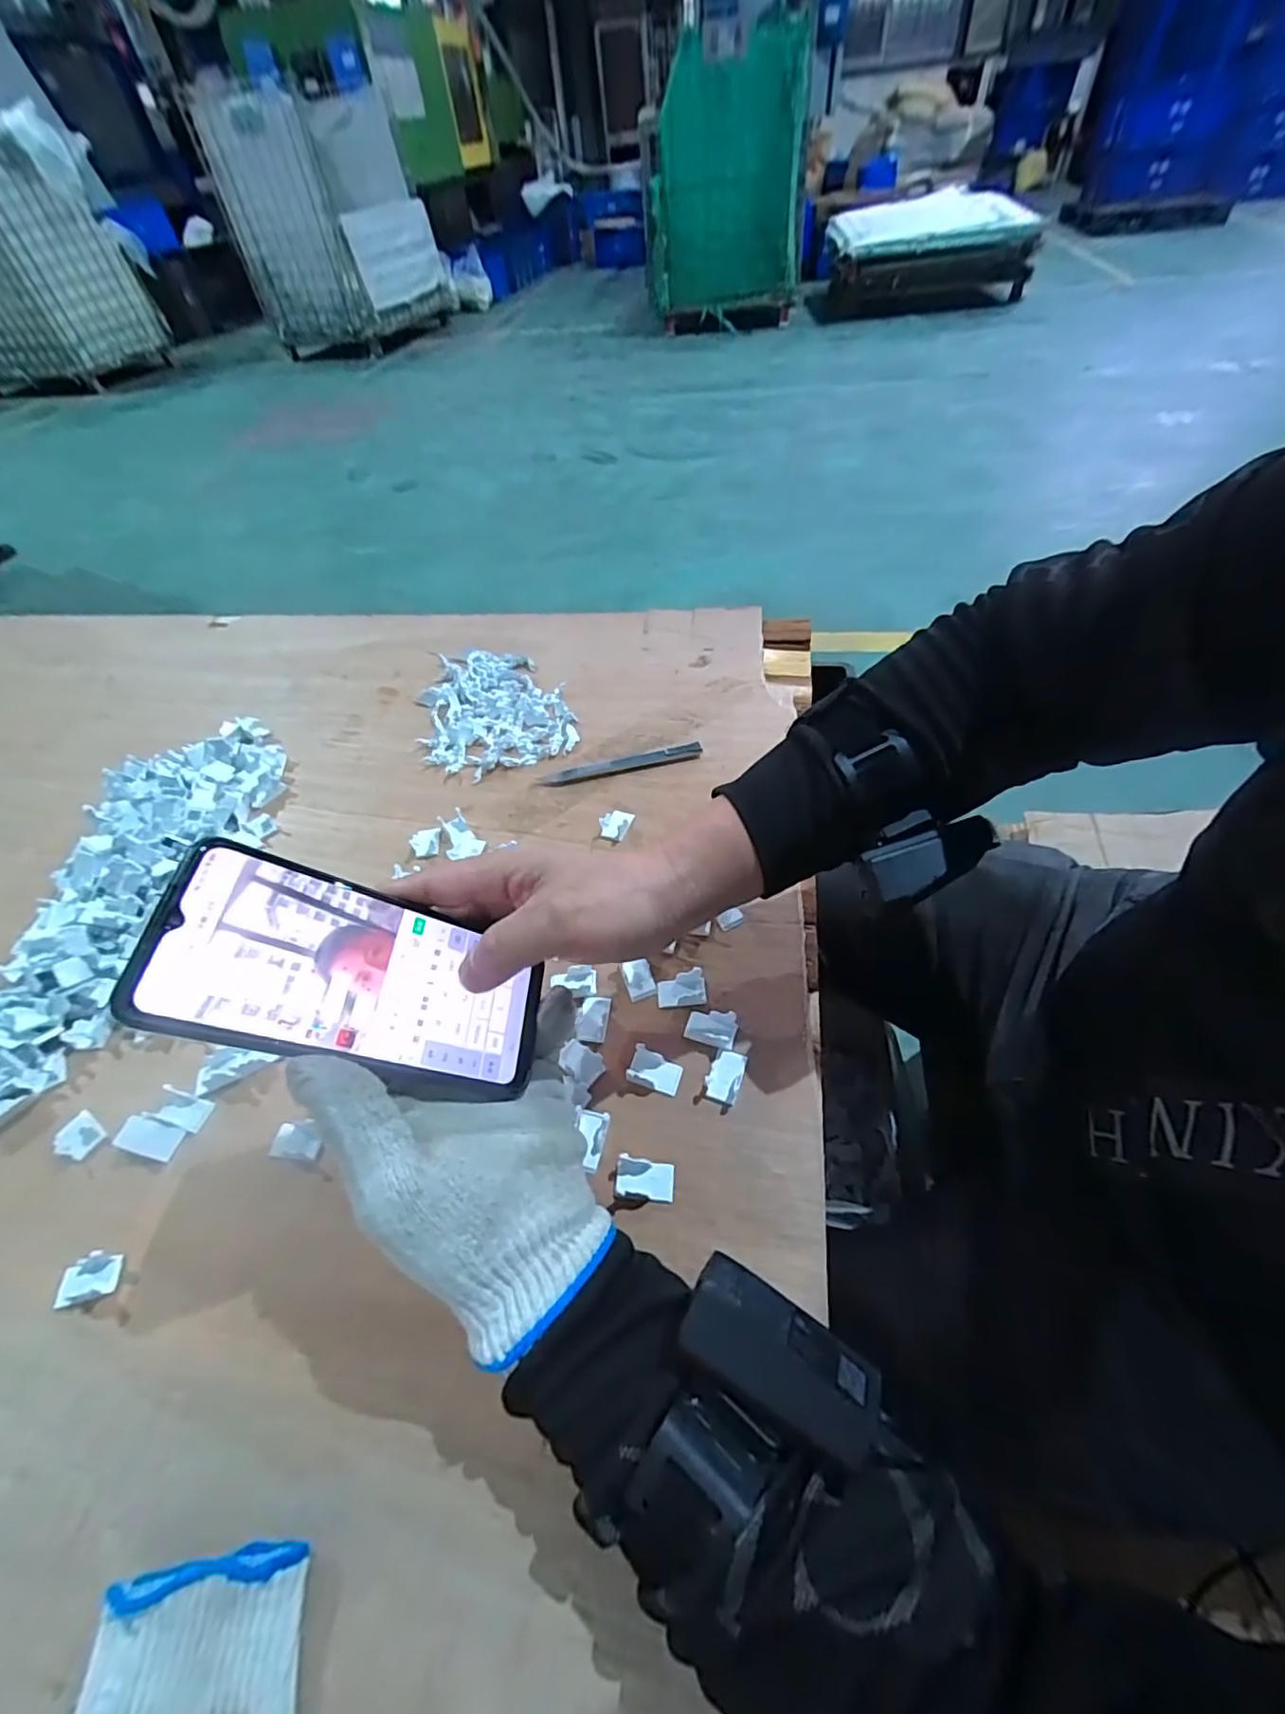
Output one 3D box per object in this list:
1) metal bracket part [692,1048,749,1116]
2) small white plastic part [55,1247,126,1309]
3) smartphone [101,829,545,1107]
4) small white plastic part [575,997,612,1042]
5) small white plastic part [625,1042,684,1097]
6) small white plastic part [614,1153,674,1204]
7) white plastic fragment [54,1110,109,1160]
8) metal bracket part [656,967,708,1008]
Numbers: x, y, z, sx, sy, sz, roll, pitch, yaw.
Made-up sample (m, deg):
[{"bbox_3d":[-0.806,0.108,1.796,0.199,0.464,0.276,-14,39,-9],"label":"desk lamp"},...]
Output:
[{"bbox_3d":[0.047,0.130,0.354,0.020,0.004,0.037,21,56,22],"label":"metal bracket part"},{"bbox_3d":[-0.287,0.218,0.316,0.029,0.004,0.024,-17,51,-8],"label":"small white plastic part"},{"bbox_3d":[-0.118,0.051,0.266,0.007,0.159,0.075,-30,46,43],"label":"smartphone"},{"bbox_3d":[-0.030,0.102,0.383,0.019,0.004,0.028,1,51,7],"label":"small white plastic part"},{"bbox_3d":[0.008,0.124,0.355,0.029,0.015,0.019,15,54,18],"label":"small white plastic part"},{"bbox_3d":[0.001,0.169,0.321,0.031,0.014,0.019,3,51,9],"label":"small white plastic part"},{"bbox_3d":[-0.333,0.165,0.360,0.022,0.005,0.021,39,56,0],"label":"white plastic fragment"},{"bbox_3d":[0.025,0.084,0.389,0.030,0.007,0.022,-5,50,3],"label":"metal bracket part"}]

